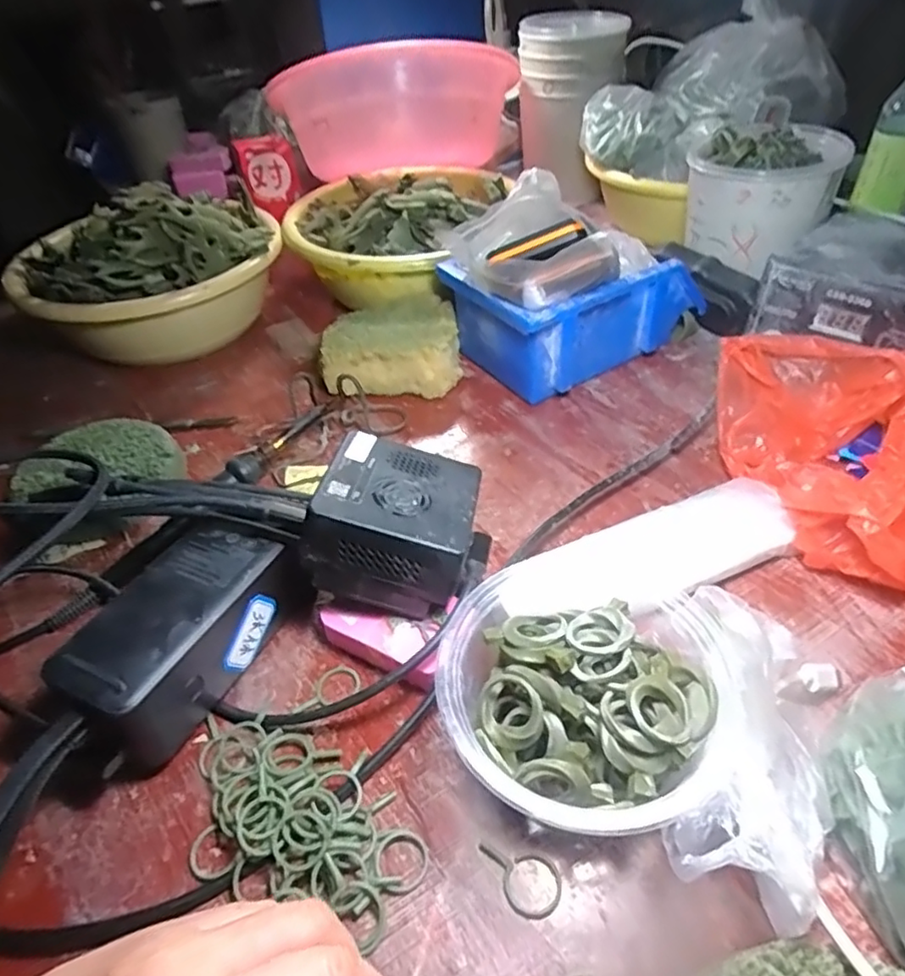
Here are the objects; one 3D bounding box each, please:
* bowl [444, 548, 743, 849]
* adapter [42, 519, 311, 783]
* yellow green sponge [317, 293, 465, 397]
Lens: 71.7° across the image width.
[{"bbox_3d":[0.054,0.088,0.269,0.109,0.064,0.107,-4,43,4],"label":"bowl"},{"bbox_3d":[-0.129,0.074,0.307,0.055,0.057,0.116,16,46,21],"label":"adapter"},{"bbox_3d":[-0.049,-0.115,0.506,0.105,0.039,0.087,-5,42,0],"label":"yellow green sponge"}]

